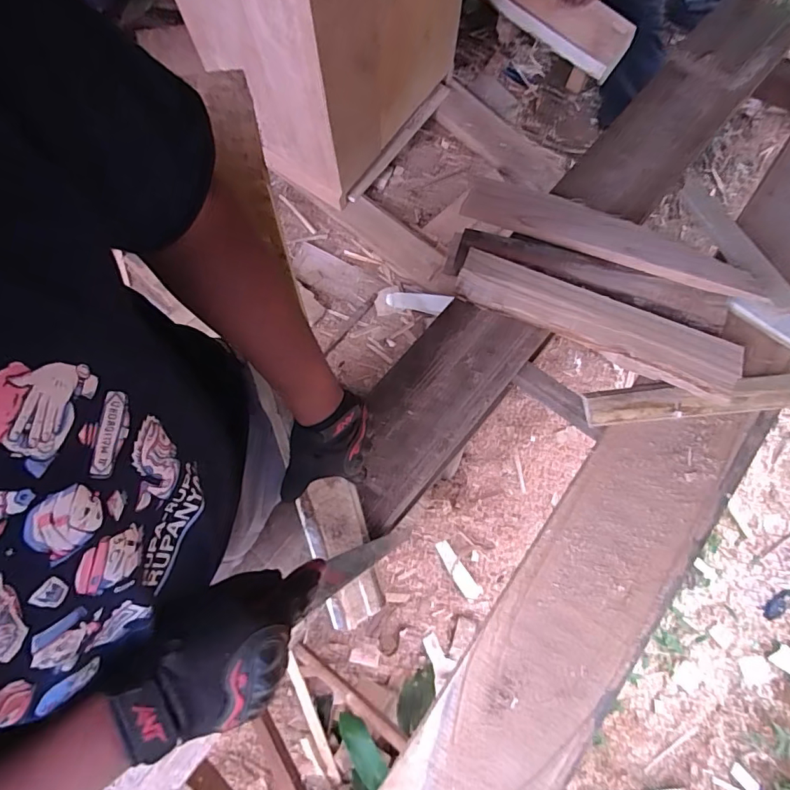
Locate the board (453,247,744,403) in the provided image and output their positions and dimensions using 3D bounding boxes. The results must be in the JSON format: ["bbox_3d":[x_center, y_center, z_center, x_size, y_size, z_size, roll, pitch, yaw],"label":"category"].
[{"bbox_3d":[0.297,-0.108,0.727,0.417,0.042,0.086,23,75,6],"label":"board"}]

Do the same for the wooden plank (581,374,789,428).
[{"bbox_3d":[0.458,0.005,0.703,0.357,0.019,0.054,-6,93,1],"label":"wooden plank"}]

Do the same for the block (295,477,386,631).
[{"bbox_3d":[-0.070,0.211,0.639,0.074,0.027,0.216,-14,109,-4],"label":"block"}]

